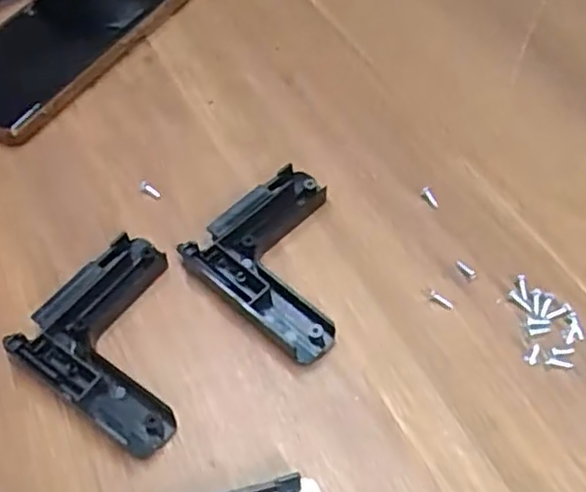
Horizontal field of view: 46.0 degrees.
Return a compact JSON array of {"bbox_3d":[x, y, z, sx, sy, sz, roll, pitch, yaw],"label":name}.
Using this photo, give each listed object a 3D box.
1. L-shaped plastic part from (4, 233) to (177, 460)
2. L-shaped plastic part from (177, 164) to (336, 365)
[{"bbox_3d":[-0.063,0.037,0.279,0.074,0.015,0.070,32,61,24],"label":"L-shaped plastic part"},{"bbox_3d":[0.002,0.006,0.300,0.069,0.016,0.076,-37,60,-22],"label":"L-shaped plastic part"}]

